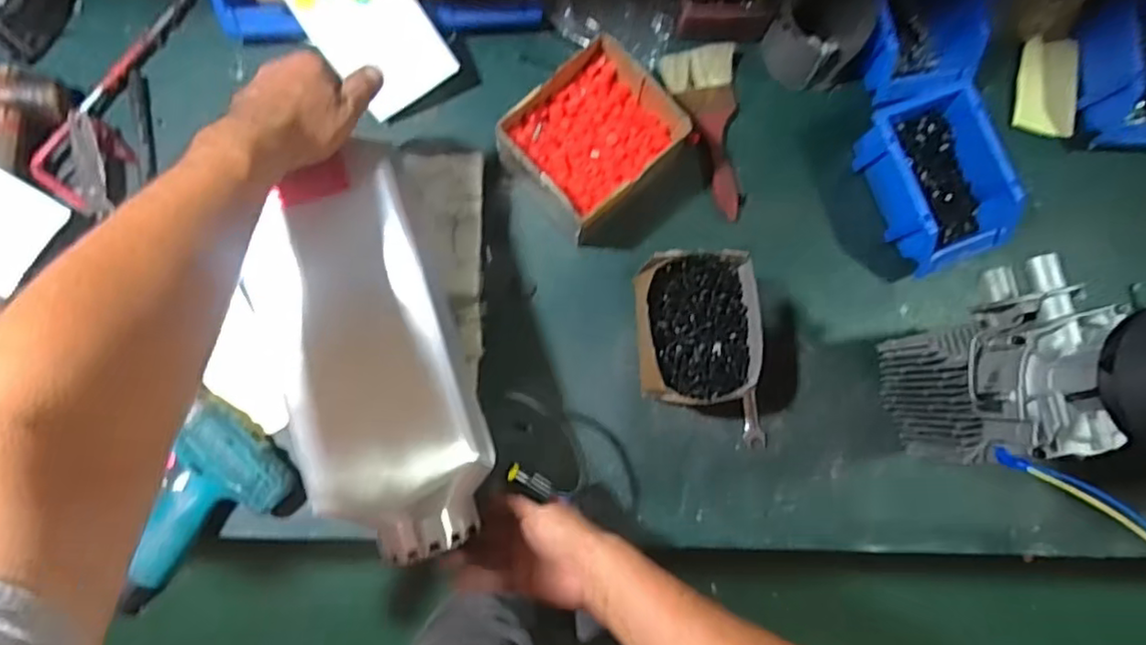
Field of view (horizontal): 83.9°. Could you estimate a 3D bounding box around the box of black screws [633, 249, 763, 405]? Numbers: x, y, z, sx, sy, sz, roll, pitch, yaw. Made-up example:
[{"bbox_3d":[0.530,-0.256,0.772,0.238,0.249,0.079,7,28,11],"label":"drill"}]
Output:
[{"bbox_3d":[0.127,0.009,0.657,0.111,0.088,0.144,-4,83,-4],"label":"box of black screws"}]

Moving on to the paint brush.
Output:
[{"bbox_3d":[0.155,-0.216,0.717,0.080,0.028,0.191,-9,83,-4],"label":"paint brush"}]

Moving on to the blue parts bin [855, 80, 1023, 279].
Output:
[{"bbox_3d":[0.401,-0.156,0.700,0.117,0.071,0.177,-20,84,-5],"label":"blue parts bin"}]

